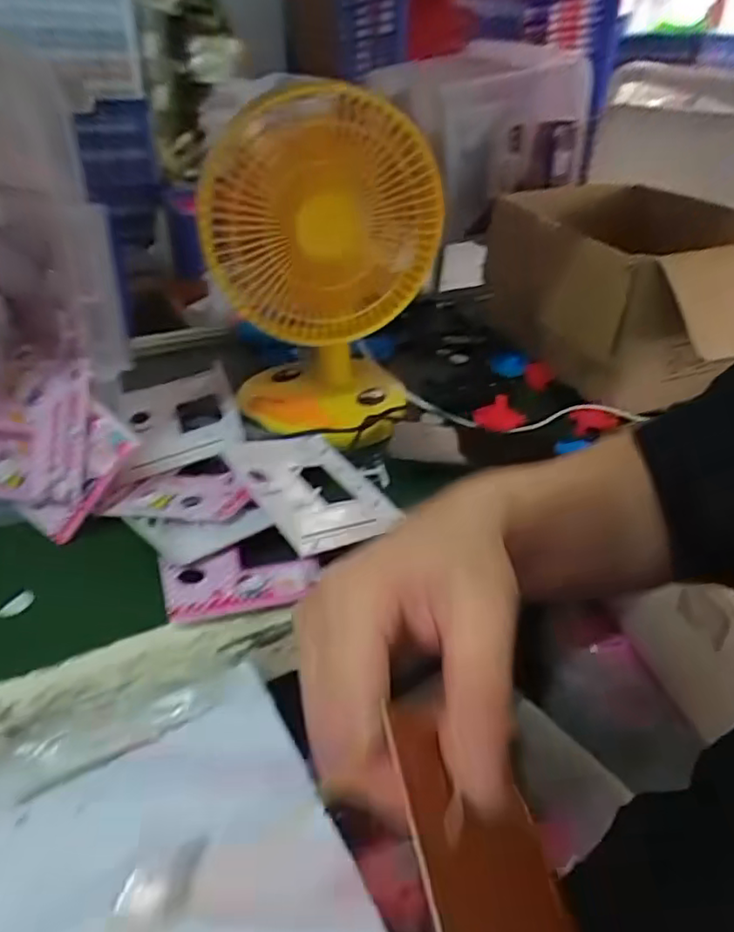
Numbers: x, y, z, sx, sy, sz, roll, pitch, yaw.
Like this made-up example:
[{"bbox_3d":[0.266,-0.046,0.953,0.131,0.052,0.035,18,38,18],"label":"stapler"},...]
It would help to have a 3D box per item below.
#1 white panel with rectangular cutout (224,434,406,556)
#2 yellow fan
[{"bbox_3d":[-0.046,0.020,0.545,0.120,0.011,0.143,-6,40,-40],"label":"white panel with rectangular cutout"},{"bbox_3d":[-0.033,-0.194,0.595,0.184,0.284,0.168,8,34,11],"label":"yellow fan"}]

